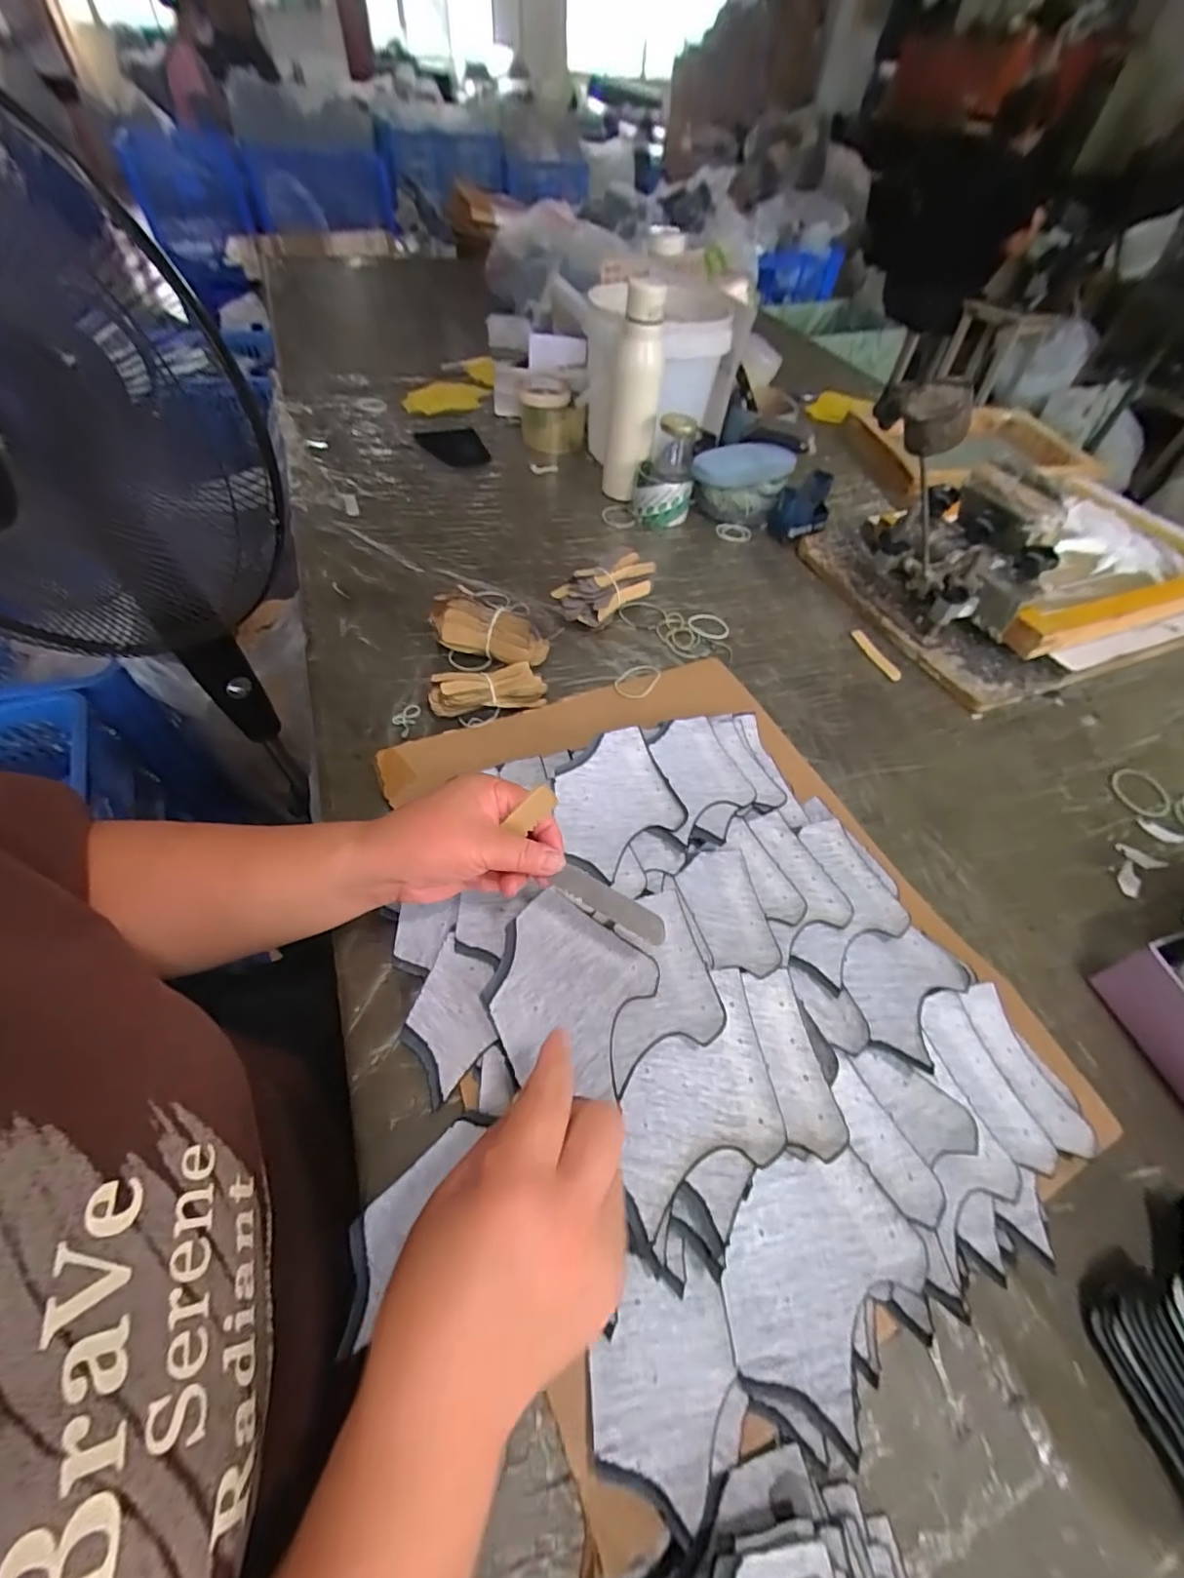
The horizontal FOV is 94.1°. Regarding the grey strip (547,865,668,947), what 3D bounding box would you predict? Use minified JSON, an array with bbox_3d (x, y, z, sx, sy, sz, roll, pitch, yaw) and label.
[{"bbox_3d":[0.011,0.070,0.340,0.077,0.007,0.018,28,54,20],"label":"grey strip"}]

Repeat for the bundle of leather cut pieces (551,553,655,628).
[{"bbox_3d":[0.014,-0.227,0.638,0.057,0.048,0.123,39,58,24],"label":"bundle of leather cut pieces"}]

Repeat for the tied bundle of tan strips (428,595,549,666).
[{"bbox_3d":[-0.109,-0.161,0.569,0.121,0.053,0.045,11,51,5],"label":"tied bundle of tan strips"}]

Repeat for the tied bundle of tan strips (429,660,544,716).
[{"bbox_3d":[-0.101,-0.098,0.533,0.108,0.029,0.041,-9,53,-12],"label":"tied bundle of tan strips"}]

